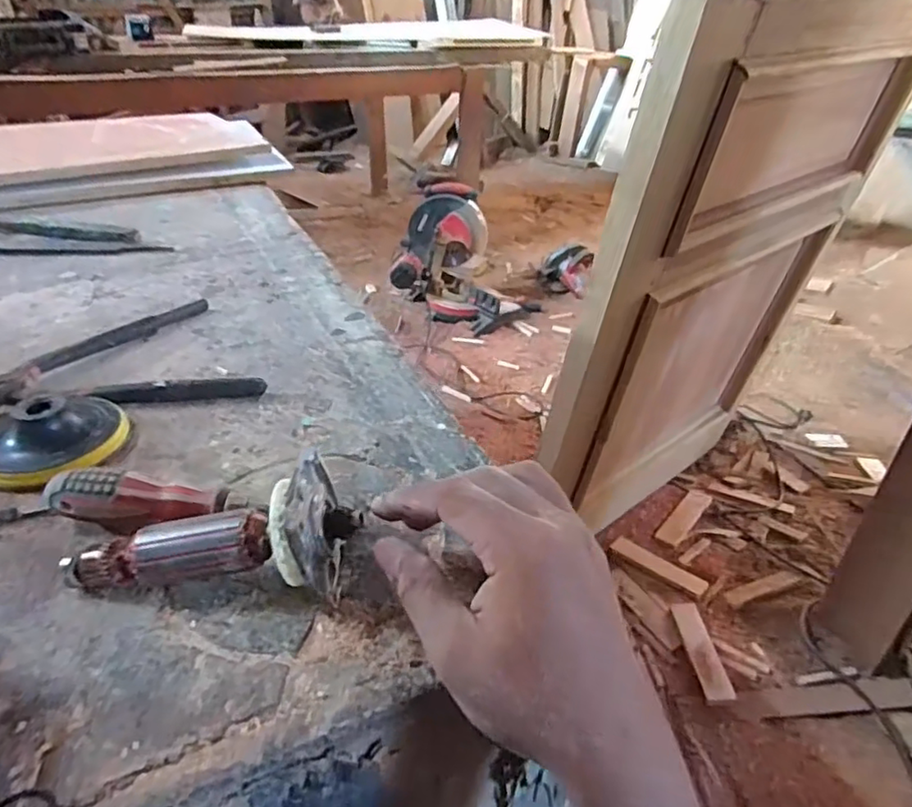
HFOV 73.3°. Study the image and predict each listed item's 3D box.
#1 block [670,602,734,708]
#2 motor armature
[{"bbox_3d":[0.425,0.425,1.063,0.050,0.017,0.196,-16,30,9],"label":"block"},{"bbox_3d":[-0.126,0.074,0.313,0.148,0.070,0.056,-9,34,4],"label":"motor armature"}]

